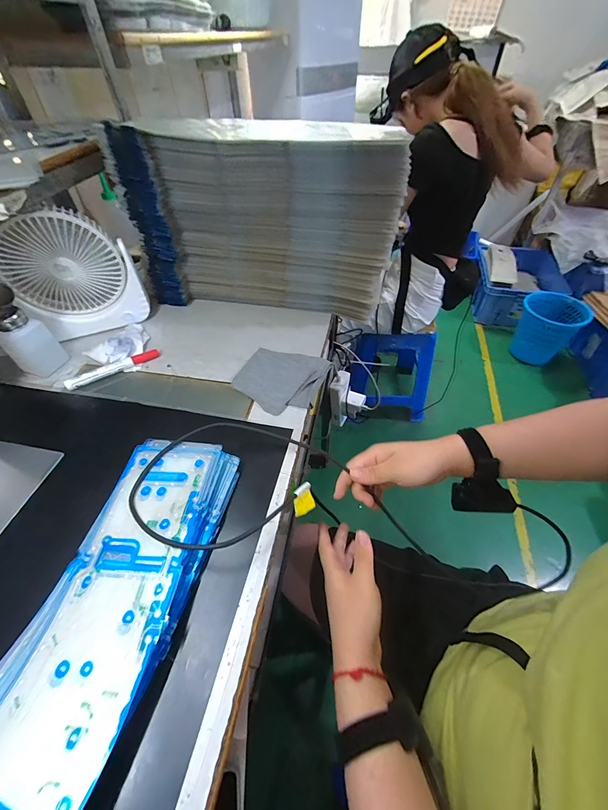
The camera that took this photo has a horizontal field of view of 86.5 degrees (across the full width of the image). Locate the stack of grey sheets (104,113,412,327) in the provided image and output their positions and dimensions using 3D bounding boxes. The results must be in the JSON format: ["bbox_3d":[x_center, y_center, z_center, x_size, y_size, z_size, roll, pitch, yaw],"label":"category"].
[{"bbox_3d":[-0.069,-0.299,0.547,0.424,0.265,0.166,4,49,5],"label":"stack of grey sheets"}]

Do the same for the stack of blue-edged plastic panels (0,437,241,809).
[{"bbox_3d":[-0.193,0.228,0.256,0.163,0.033,0.462,5,49,7],"label":"stack of blue-edged plastic panels"}]

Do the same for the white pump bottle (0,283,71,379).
[{"bbox_3d":[-0.425,-0.104,0.490,0.057,0.118,0.059,23,53,20],"label":"white pump bottle"}]

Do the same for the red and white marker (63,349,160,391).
[{"bbox_3d":[-0.299,-0.057,0.512,0.138,0.017,0.020,-30,54,-22],"label":"red and white marker"}]

